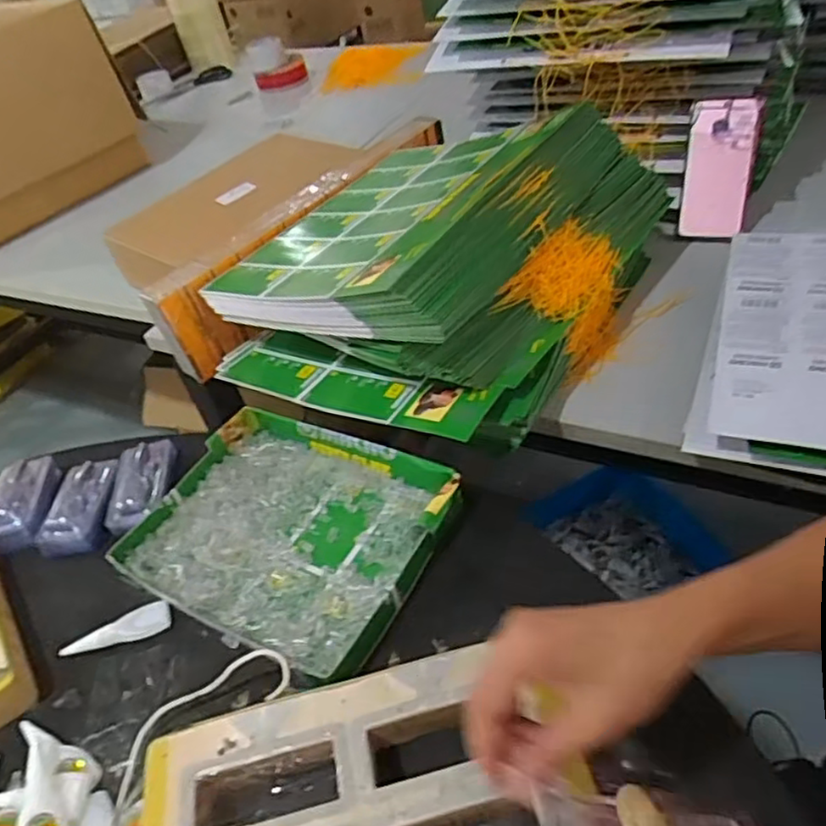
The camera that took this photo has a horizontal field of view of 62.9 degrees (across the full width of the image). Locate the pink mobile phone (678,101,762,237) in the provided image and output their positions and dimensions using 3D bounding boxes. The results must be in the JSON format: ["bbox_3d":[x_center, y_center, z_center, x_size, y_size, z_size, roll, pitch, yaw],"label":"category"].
[{"bbox_3d":[0.371,-0.296,0.820,0.071,0.152,0.016,7,18,15],"label":"pink mobile phone"}]

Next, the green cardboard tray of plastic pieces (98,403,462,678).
[{"bbox_3d":[-0.113,0.101,0.608,0.269,0.039,0.213,19,48,27],"label":"green cardboard tray of plastic pieces"}]

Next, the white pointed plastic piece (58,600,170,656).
[{"bbox_3d":[-0.248,0.184,0.567,0.089,0.010,0.024,-18,43,-11],"label":"white pointed plastic piece"}]

